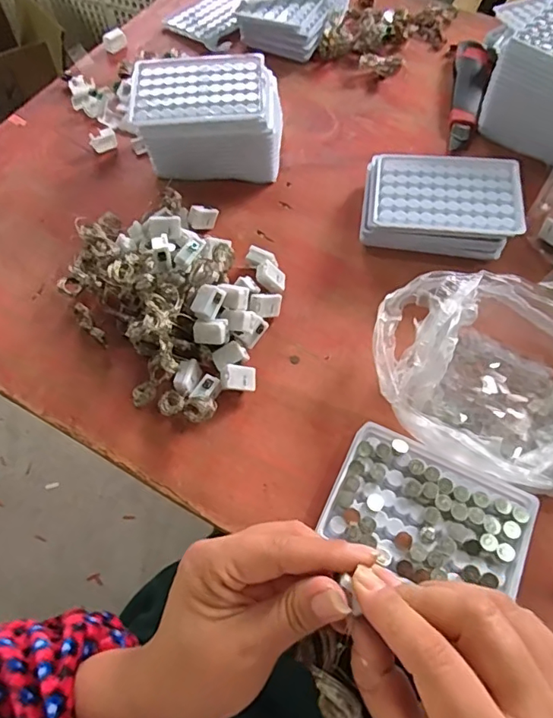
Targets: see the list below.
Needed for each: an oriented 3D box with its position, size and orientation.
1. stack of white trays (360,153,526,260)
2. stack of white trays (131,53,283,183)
[{"bbox_3d":[0.153,-0.146,0.483,0.138,0.037,0.100,7,61,4],"label":"stack of white trays"},{"bbox_3d":[-0.067,-0.243,0.523,0.148,0.071,0.106,-5,61,-2],"label":"stack of white trays"}]

